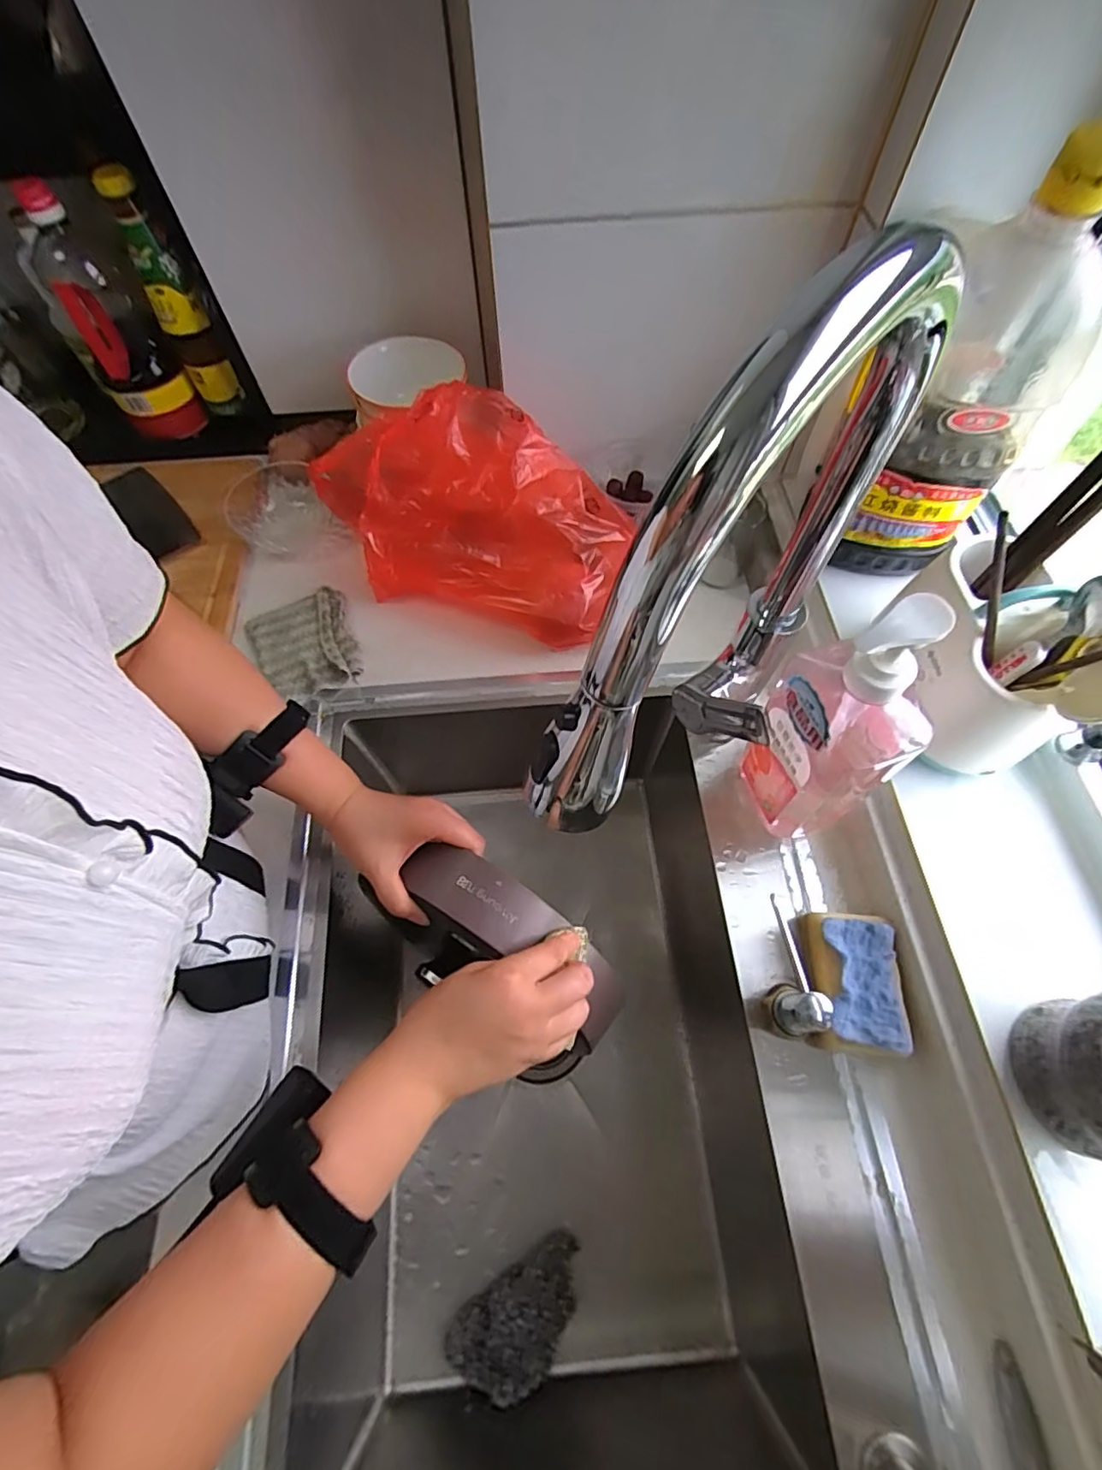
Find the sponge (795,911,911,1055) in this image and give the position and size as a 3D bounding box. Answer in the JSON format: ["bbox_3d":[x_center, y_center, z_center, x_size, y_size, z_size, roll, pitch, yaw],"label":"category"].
[{"bbox_3d":[0.240,0.199,0.469,0.066,0.044,0.101,5,65,4],"label":"sponge"}]

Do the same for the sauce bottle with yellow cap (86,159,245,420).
[{"bbox_3d":[-0.413,-0.470,0.644,0.051,0.219,0.055,-34,69,-14],"label":"sauce bottle with yellow cap"}]

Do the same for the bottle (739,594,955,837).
[{"bbox_3d":[0.203,0.000,0.429,0.071,0.276,0.096,-28,67,-12],"label":"bottle"}]

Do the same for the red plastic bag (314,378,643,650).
[{"bbox_3d":[-0.082,-0.214,0.602,0.342,0.182,0.149,18,66,9],"label":"red plastic bag"}]

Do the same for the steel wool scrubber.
[{"bbox_3d":[-0.027,0.551,0.543,0.139,0.038,0.076,-29,68,-12],"label":"steel wool scrubber"}]

